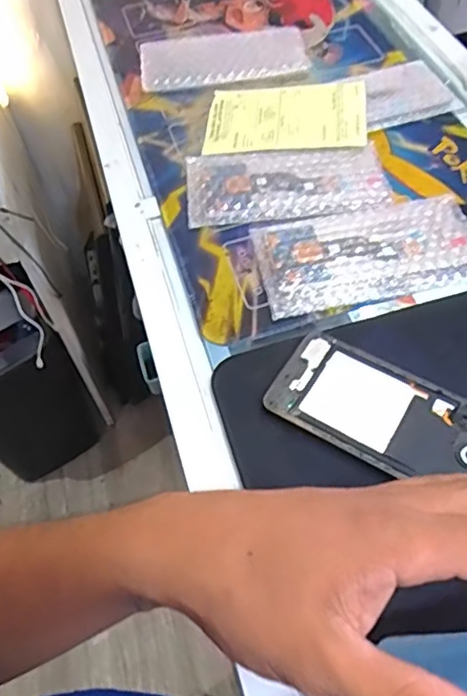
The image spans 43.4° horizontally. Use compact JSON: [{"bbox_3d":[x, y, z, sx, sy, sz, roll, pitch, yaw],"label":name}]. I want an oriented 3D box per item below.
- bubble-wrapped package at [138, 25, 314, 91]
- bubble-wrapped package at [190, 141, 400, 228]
[{"bbox_3d":[-0.011,-0.320,0.640,0.177,0.014,0.103,-8,56,0],"label":"bubble-wrapped package"},{"bbox_3d":[0.045,-0.148,0.521,0.171,0.007,0.090,-2,56,4],"label":"bubble-wrapped package"}]

